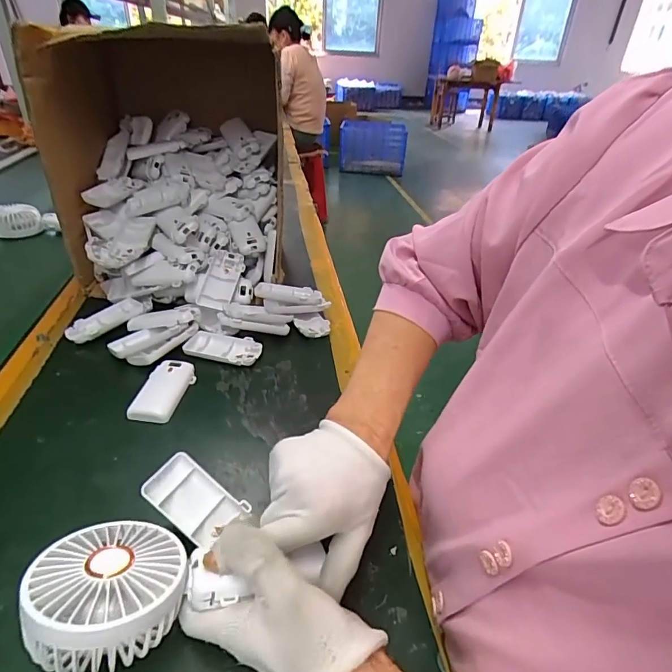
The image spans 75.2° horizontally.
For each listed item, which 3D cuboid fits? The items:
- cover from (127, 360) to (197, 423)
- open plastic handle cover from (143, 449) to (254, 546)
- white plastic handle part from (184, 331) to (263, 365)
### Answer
[{"bbox_3d":[-0.194,0.061,0.496,0.045,0.017,0.090,8,33,2],"label":"cover"},{"bbox_3d":[-0.115,0.132,0.352,0.075,0.014,0.045,42,46,-5],"label":"open plastic handle cover"},{"bbox_3d":[-0.147,0.017,0.568,0.101,0.014,0.047,10,33,6],"label":"white plastic handle part"}]

